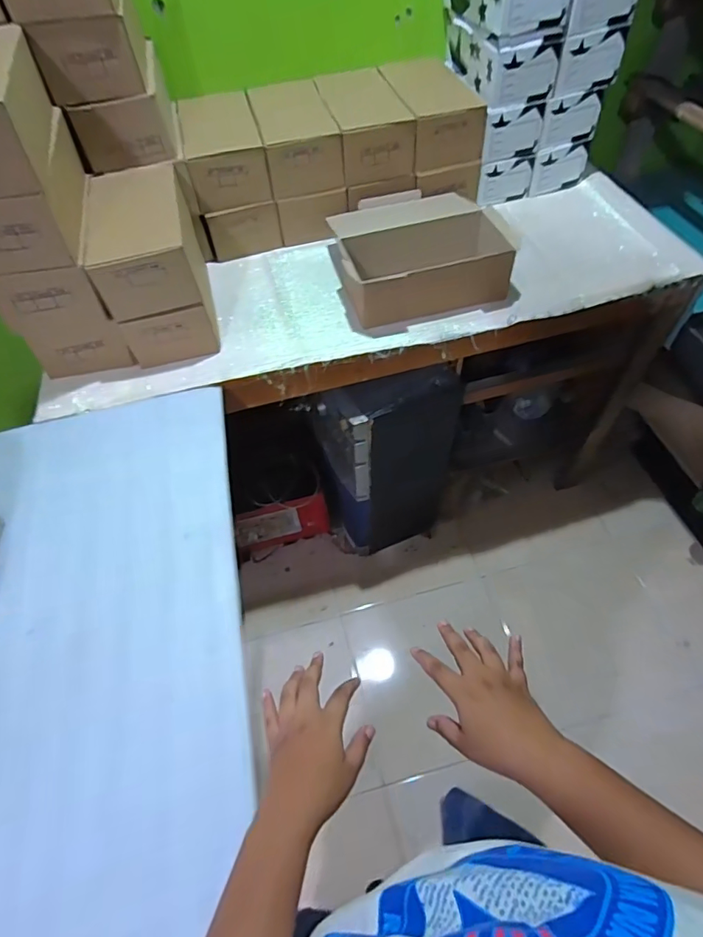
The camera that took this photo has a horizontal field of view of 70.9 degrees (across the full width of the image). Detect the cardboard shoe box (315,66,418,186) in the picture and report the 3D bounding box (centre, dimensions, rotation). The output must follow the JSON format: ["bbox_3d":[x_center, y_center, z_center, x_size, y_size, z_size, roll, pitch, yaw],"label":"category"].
[{"bbox_3d":[0.028,-0.685,0.989,0.146,0.107,0.256,-14,55,-6],"label":"cardboard shoe box"}]

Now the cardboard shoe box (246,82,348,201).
[{"bbox_3d":[-0.116,-0.658,0.984,0.147,0.110,0.251,-14,55,-6],"label":"cardboard shoe box"}]

